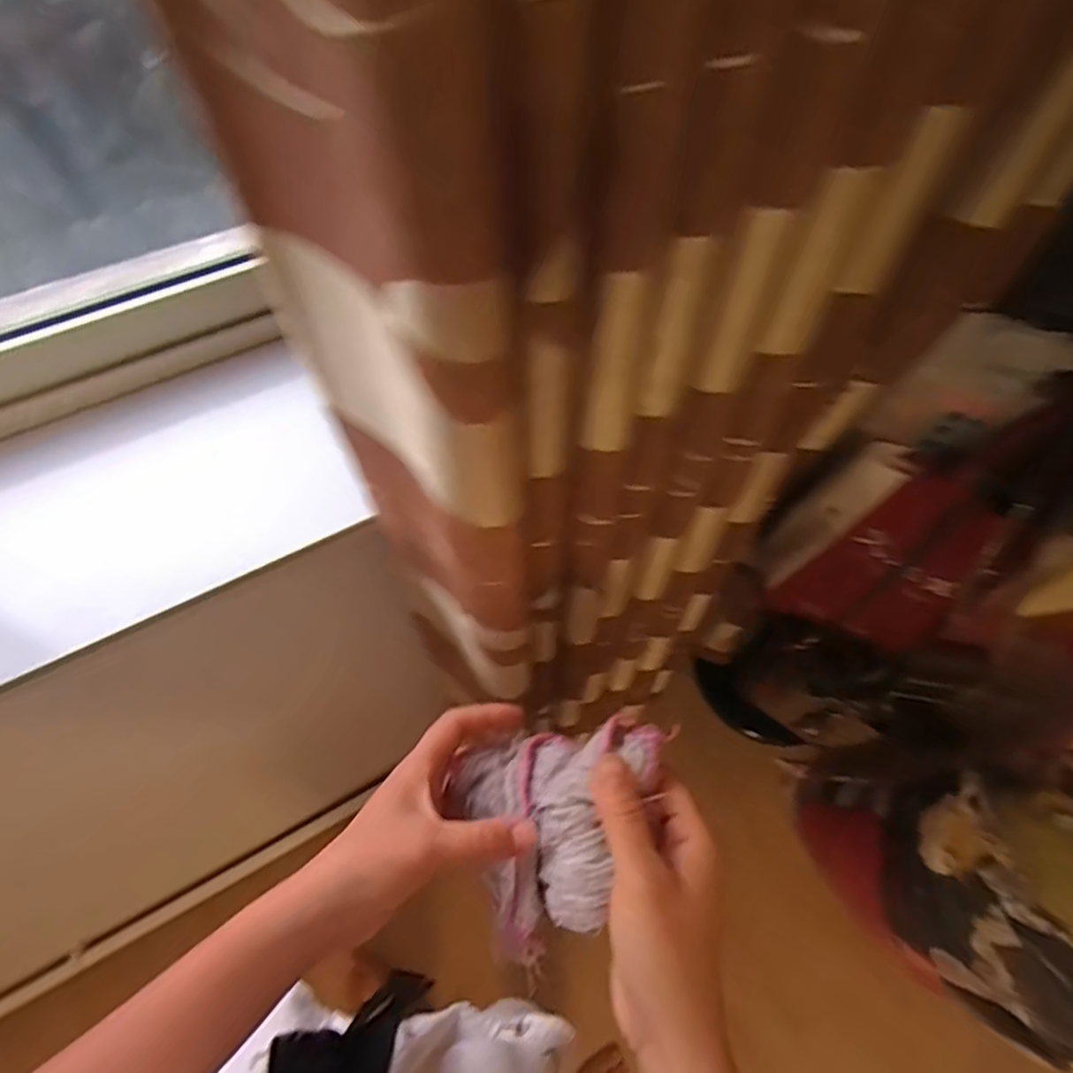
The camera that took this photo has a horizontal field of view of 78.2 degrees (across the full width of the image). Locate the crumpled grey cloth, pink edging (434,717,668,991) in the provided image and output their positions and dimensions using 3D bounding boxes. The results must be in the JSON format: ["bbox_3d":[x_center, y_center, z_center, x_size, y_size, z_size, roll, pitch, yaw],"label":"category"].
[{"bbox_3d":[-0.004,0.159,0.375,0.109,0.077,0.129,23,62,14],"label":"crumpled grey cloth, pink edging"}]

